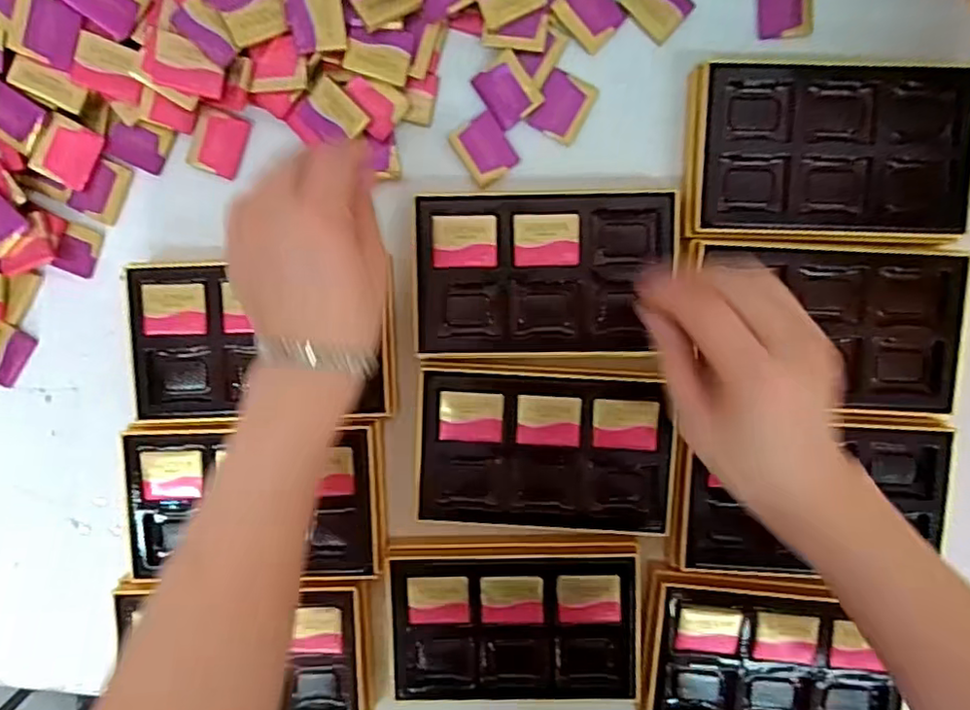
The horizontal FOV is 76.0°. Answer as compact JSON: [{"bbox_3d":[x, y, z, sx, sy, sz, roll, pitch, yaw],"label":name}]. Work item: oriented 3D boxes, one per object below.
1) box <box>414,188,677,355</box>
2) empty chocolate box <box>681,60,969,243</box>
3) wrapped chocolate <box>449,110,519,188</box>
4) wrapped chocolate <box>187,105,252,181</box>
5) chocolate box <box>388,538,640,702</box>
[{"bbox_3d":[0.036,-0.050,0.393,0.156,0.029,0.099,0,95,2],"label":"box"},{"bbox_3d":[0.207,-0.123,0.379,0.164,0.029,0.101,2,95,2],"label":"empty chocolate box"},{"bbox_3d":[0.000,-0.133,0.401,0.033,0.004,0.039,-36,93,4],"label":"wrapped chocolate"},{"bbox_3d":[-0.174,-0.139,0.407,0.034,0.004,0.040,19,95,0],"label":"wrapped chocolate"},{"bbox_3d":[0.019,0.177,0.418,0.158,0.035,0.101,-1,94,2],"label":"chocolate box"}]

